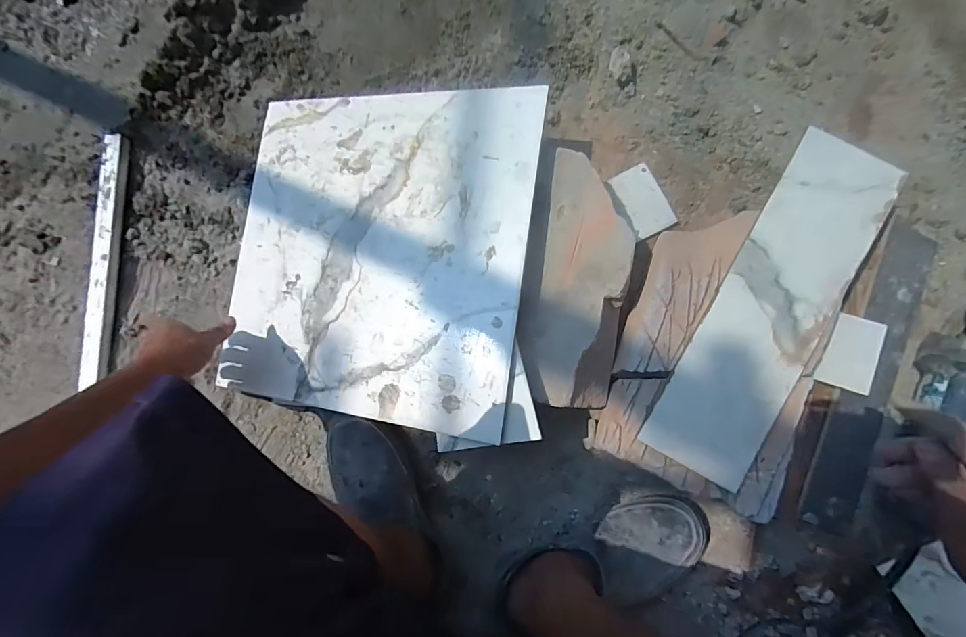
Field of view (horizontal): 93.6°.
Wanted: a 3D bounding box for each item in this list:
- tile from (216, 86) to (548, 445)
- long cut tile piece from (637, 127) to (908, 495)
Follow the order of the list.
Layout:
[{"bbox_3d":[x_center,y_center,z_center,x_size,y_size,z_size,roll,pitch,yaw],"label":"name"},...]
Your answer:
[{"bbox_3d":[-0.141,-0.084,0.556,0.390,0.011,0.390,6,85,20],"label":"tile"},{"bbox_3d":[0.321,-0.008,0.501,0.118,0.013,0.387,29,90,4],"label":"long cut tile piece"}]

